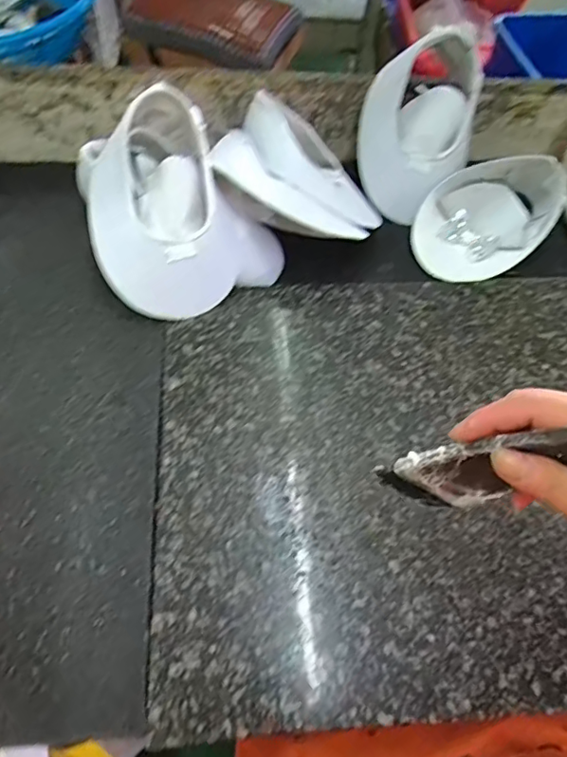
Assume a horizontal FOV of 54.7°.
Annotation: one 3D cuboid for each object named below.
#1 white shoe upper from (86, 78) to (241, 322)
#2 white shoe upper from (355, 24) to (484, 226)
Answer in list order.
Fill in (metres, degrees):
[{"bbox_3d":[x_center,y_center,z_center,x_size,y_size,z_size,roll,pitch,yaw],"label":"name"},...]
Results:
[{"bbox_3d":[-0.103,-0.141,0.465,0.120,0.055,0.177,-12,102,-12],"label":"white shoe upper"},{"bbox_3d":[0.133,-0.257,0.560,0.093,0.153,0.106,-37,68,-24],"label":"white shoe upper"}]

